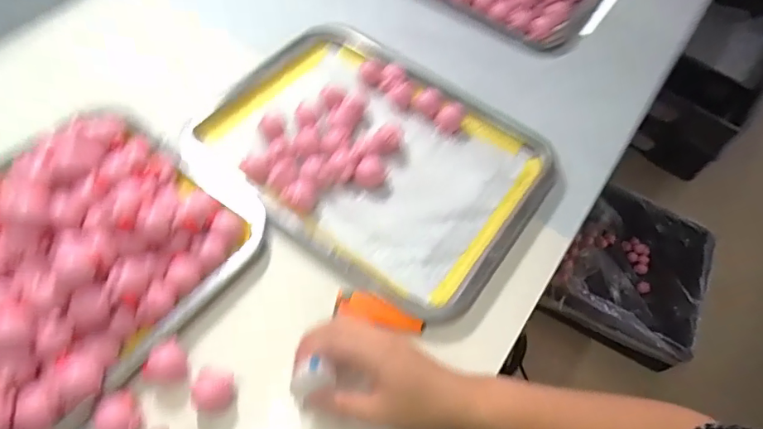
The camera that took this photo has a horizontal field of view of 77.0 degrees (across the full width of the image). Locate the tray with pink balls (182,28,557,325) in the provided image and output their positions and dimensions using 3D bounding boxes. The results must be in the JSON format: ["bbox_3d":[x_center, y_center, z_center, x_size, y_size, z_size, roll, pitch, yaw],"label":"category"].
[{"bbox_3d":[-0.010,-0.080,0.526,0.369,0.029,0.265,33,60,16],"label":"tray with pink balls"}]

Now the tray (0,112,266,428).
[{"bbox_3d":[-0.296,0.046,0.390,0.246,0.080,0.343,32,59,16],"label":"tray"}]

